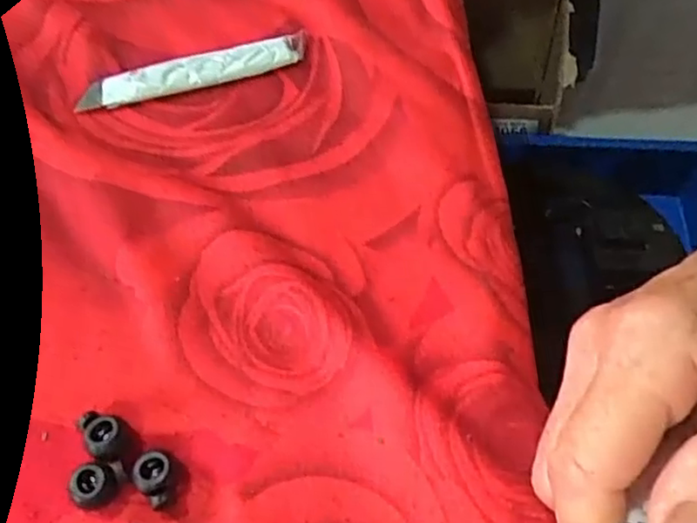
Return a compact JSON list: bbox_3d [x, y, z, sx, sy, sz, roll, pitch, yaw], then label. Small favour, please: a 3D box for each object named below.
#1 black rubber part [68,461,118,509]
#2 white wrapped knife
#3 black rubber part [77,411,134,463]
[{"bbox_3d":[-0.085,0.076,0.224,0.014,0.012,0.014,-9,56,-2],"label":"black rubber part"},{"bbox_3d":[-0.075,-0.093,0.322,0.109,0.005,0.021,-19,57,-9],"label":"white wrapped knife"},{"bbox_3d":[-0.086,0.061,0.232,0.021,0.008,0.014,33,64,23],"label":"black rubber part"}]

